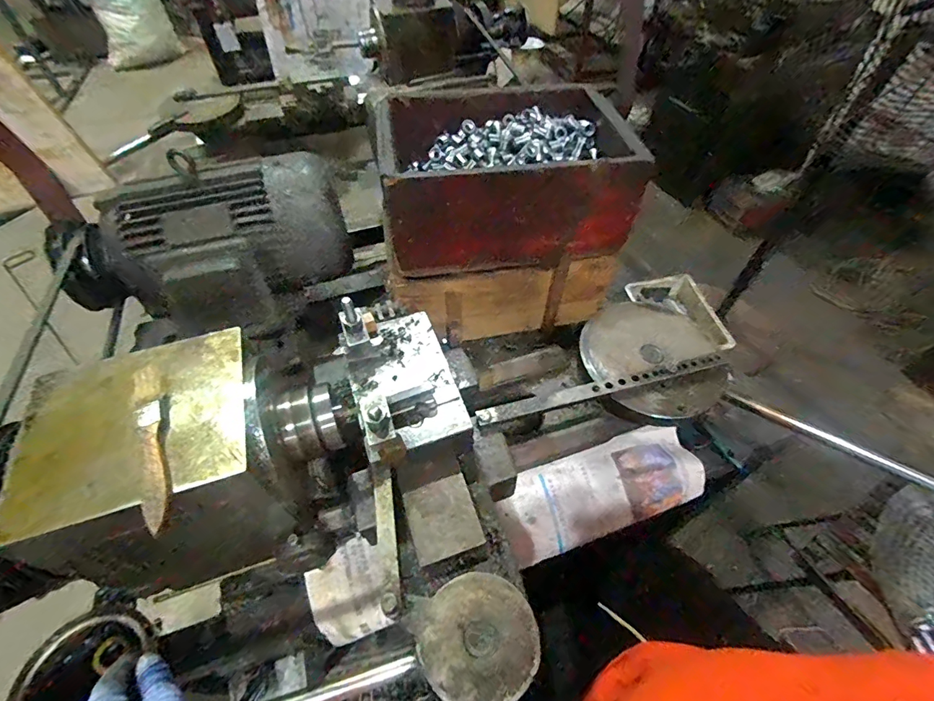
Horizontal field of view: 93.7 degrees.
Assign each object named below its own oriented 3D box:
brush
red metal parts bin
[{"bbox_3d":[-0.242,0.068,0.334,0.020,0.011,0.148,-21,54,-16],"label":"brush"},{"bbox_3d":[0.052,-0.260,0.667,0.343,0.142,0.227,-9,52,-6],"label":"red metal parts bin"}]

